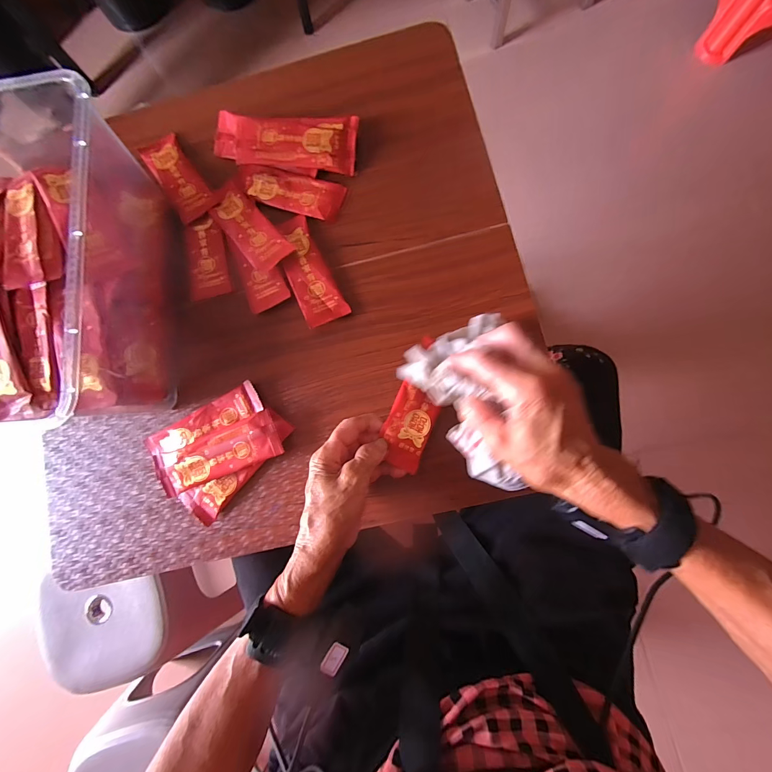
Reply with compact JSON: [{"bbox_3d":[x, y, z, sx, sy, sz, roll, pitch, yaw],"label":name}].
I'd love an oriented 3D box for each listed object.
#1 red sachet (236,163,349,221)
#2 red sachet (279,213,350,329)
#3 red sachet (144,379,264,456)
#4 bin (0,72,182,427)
[{"bbox_3d":[-0.114,-0.230,0.411,0.128,0.009,0.047,18,84,7],"label":"red sachet"},{"bbox_3d":[-0.088,-0.129,0.391,0.045,0.015,0.131,-26,81,1],"label":"red sachet"},{"bbox_3d":[-0.196,0.042,0.380,0.128,0.018,0.035,-29,81,1],"label":"red sachet"},{"bbox_3d":[-0.407,-0.107,0.336,0.342,0.115,0.278,-2,82,4],"label":"bin"}]

